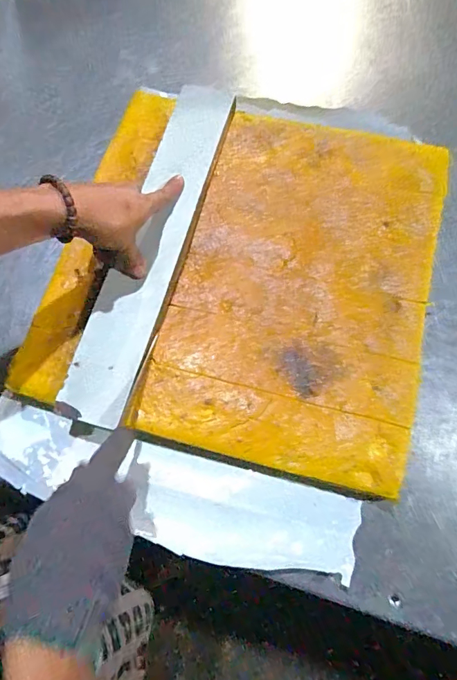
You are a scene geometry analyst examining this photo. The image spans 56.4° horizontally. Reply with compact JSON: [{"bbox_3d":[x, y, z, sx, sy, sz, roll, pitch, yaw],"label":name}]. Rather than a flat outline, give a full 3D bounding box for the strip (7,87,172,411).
[{"bbox_3d":[-0.159,-0.135,0.521,0.080,0.012,0.423,10,73,20],"label":"strip"}]

